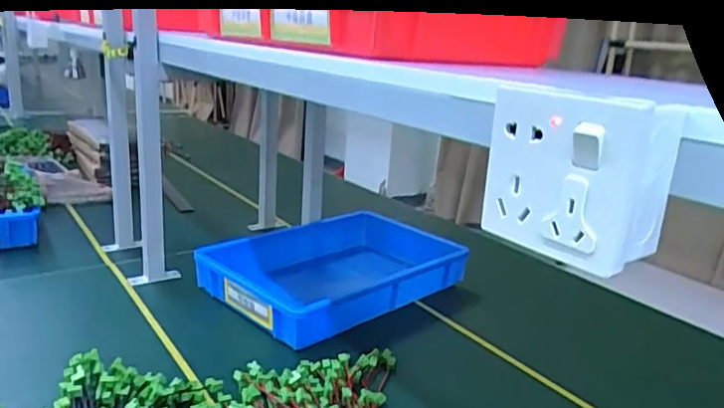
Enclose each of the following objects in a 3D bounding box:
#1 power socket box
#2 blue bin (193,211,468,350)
[{"bbox_3d":[0.116,-0.018,0.316,0.053,0.083,0.084,-6,20,-32],"label":"power socket box"},{"bbox_3d":[-0.037,0.120,1.089,0.477,0.089,0.296,-12,24,-43],"label":"blue bin"}]

